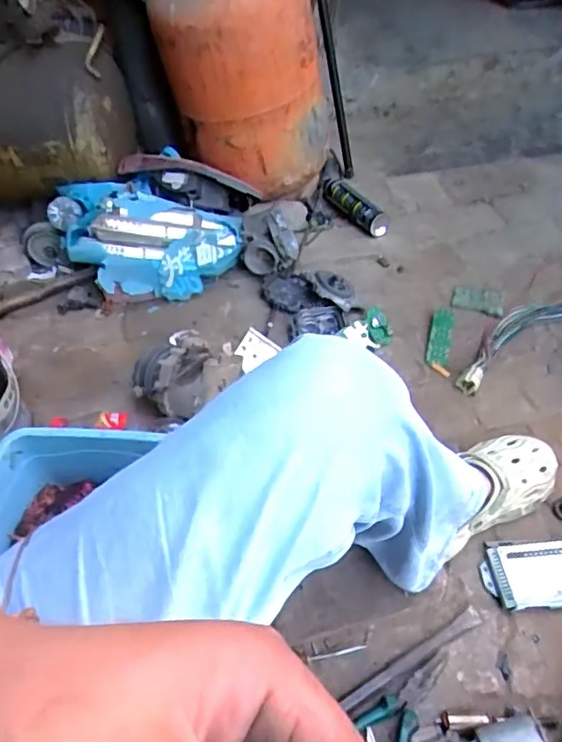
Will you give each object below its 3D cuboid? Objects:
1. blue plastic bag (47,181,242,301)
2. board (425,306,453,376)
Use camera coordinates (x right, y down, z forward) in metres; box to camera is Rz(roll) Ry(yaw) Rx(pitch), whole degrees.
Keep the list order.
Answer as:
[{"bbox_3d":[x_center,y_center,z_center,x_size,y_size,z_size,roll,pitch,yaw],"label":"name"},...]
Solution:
[{"bbox_3d":[-0.270,-0.247,1.130,0.378,0.164,0.185,-1,51,6],"label":"blue plastic bag"},{"bbox_3d":[0.282,-0.052,1.009,0.041,0.013,0.130,7,68,10],"label":"board"}]

